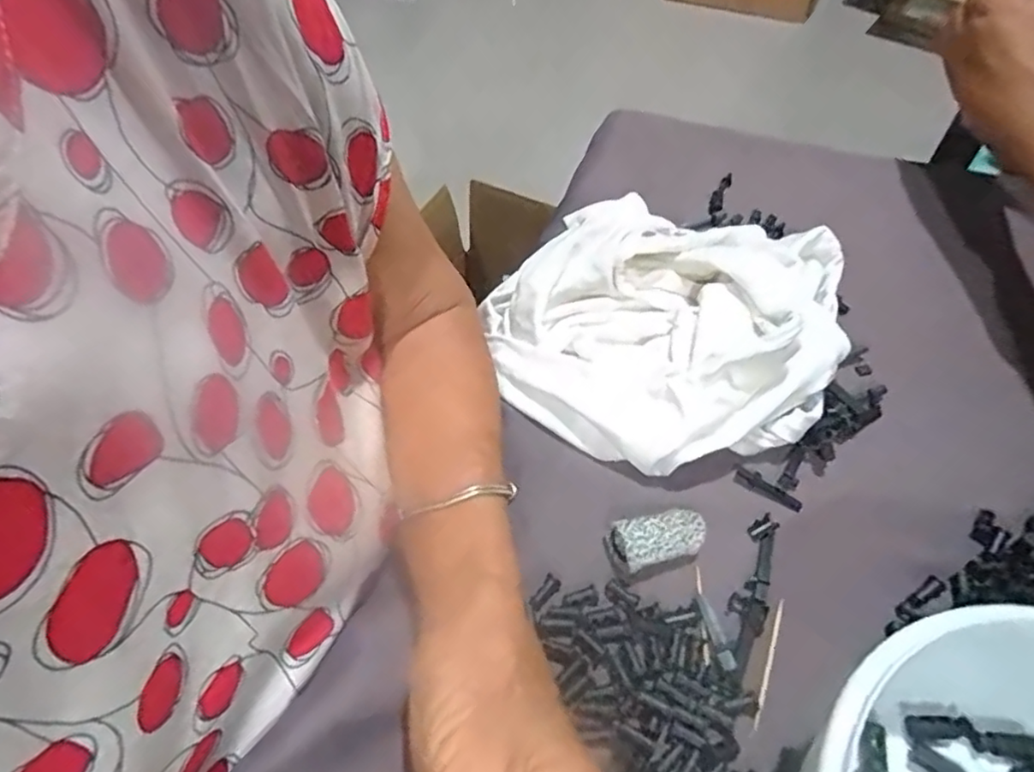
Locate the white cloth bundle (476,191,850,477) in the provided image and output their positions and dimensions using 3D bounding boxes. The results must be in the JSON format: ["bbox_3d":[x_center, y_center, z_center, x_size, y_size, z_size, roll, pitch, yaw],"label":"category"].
[{"bbox_3d":[0.084,-0.044,0.371,0.191,0.059,0.181,-2,53,3],"label":"white cloth bundle"}]

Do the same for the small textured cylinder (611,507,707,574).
[{"bbox_3d":[0.071,0.075,0.308,0.044,0.016,0.025,-13,53,-5],"label":"small textured cylinder"}]

